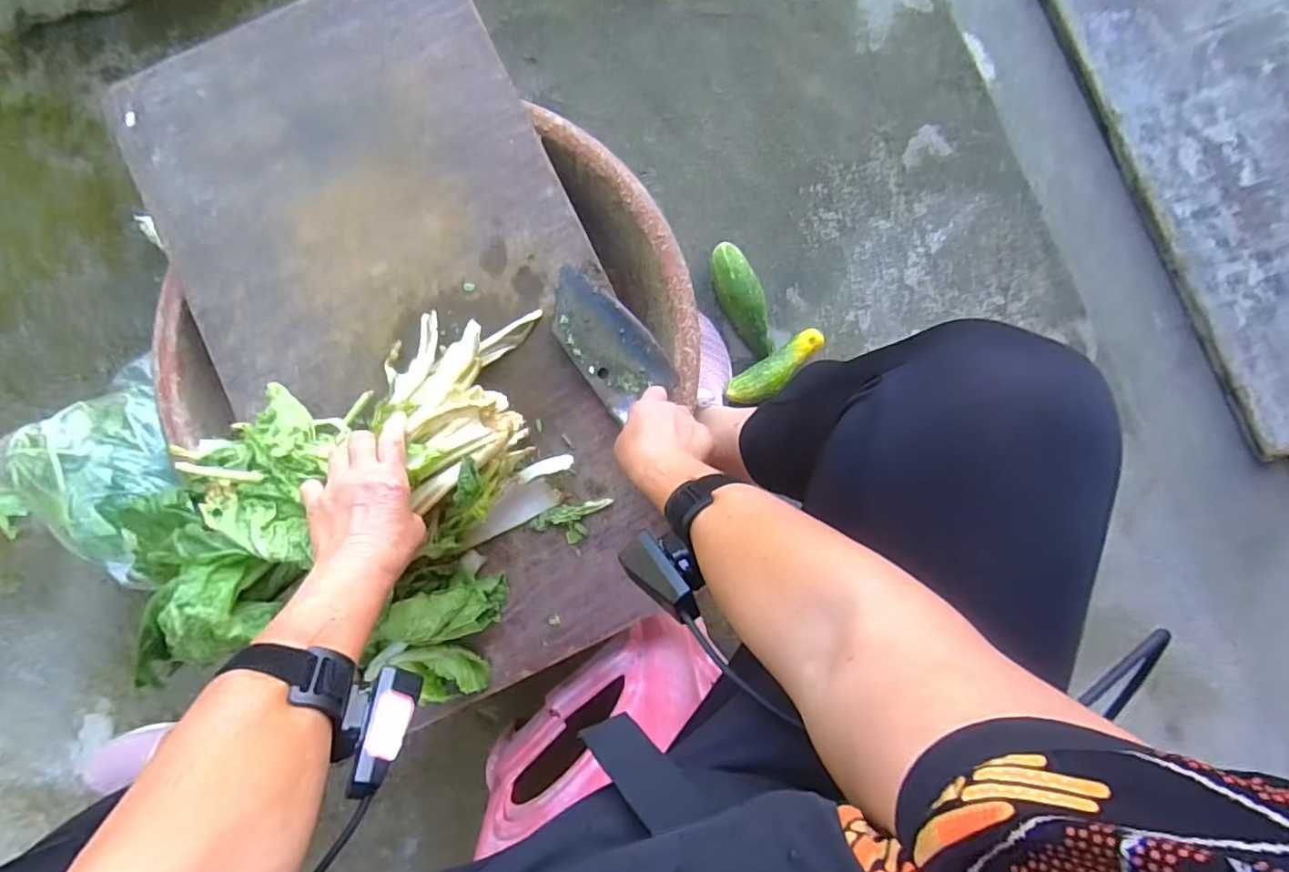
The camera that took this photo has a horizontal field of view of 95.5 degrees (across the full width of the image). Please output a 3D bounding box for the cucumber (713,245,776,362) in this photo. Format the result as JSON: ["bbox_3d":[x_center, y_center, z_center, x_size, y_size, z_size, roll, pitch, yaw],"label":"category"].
[{"bbox_3d":[0.132,-0.181,0.792,0.050,0.058,0.156,-26,86,-1],"label":"cucumber"}]

